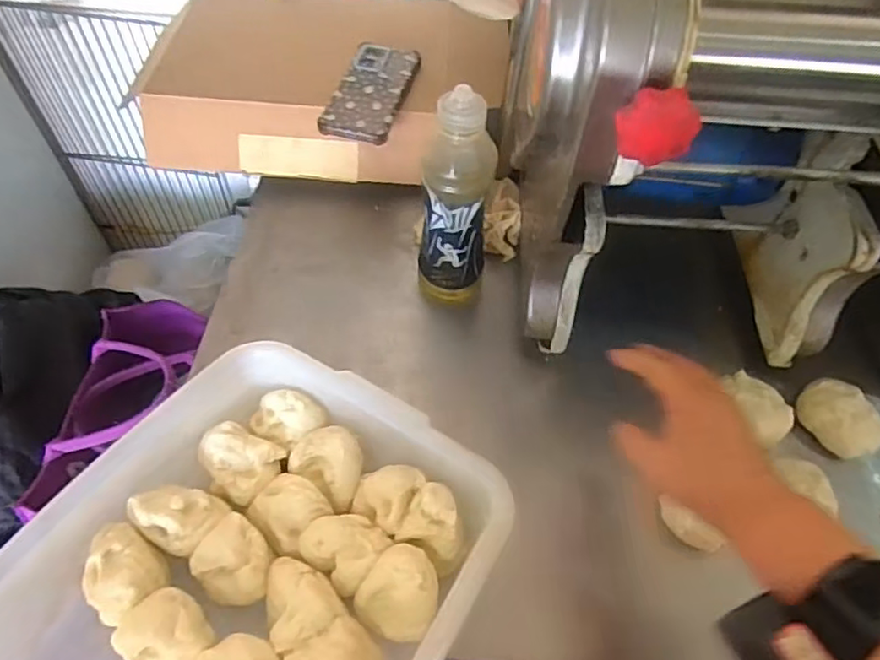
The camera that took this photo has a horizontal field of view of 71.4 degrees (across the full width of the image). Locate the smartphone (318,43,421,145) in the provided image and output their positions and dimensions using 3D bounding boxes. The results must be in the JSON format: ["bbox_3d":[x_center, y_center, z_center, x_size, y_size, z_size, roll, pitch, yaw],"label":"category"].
[{"bbox_3d":[-0.079,-0.276,0.709,0.076,0.020,0.158,12,55,6],"label":"smartphone"}]

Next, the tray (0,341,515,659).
[{"bbox_3d":[-0.141,0.195,0.428,0.271,0.108,0.341,29,58,17],"label":"tray"}]

